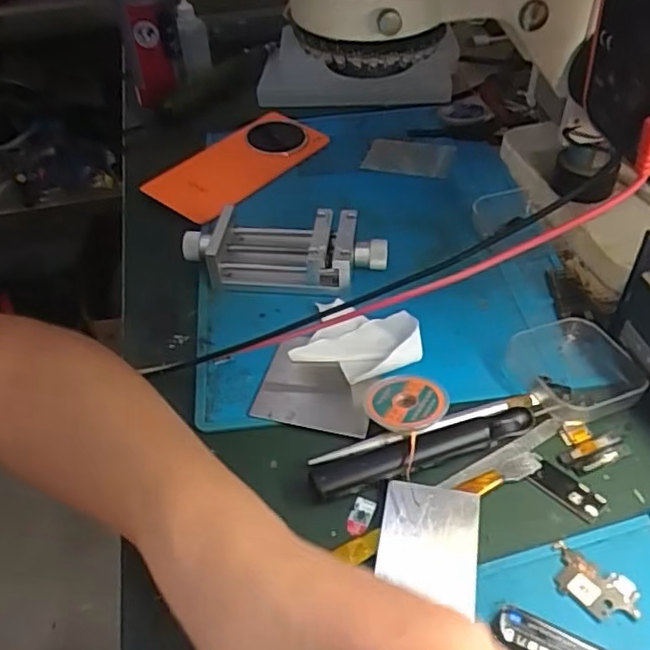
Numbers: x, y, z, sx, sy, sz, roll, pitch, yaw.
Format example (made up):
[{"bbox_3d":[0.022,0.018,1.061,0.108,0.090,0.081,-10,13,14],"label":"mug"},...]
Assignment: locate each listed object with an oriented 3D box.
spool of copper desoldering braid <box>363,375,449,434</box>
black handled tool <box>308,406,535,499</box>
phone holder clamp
[{"bbox_3d":[0.043,0.043,0.350,0.045,0.012,0.040,25,51,27],"label":"spool of copper desoldering braid"},{"bbox_3d":[0.052,0.064,0.332,0.121,0.013,0.020,-15,45,-11],"label":"black handled tool"},{"bbox_3d":[-0.029,-0.052,0.439,0.138,0.032,0.060,8,46,12],"label":"phone holder clamp"}]

